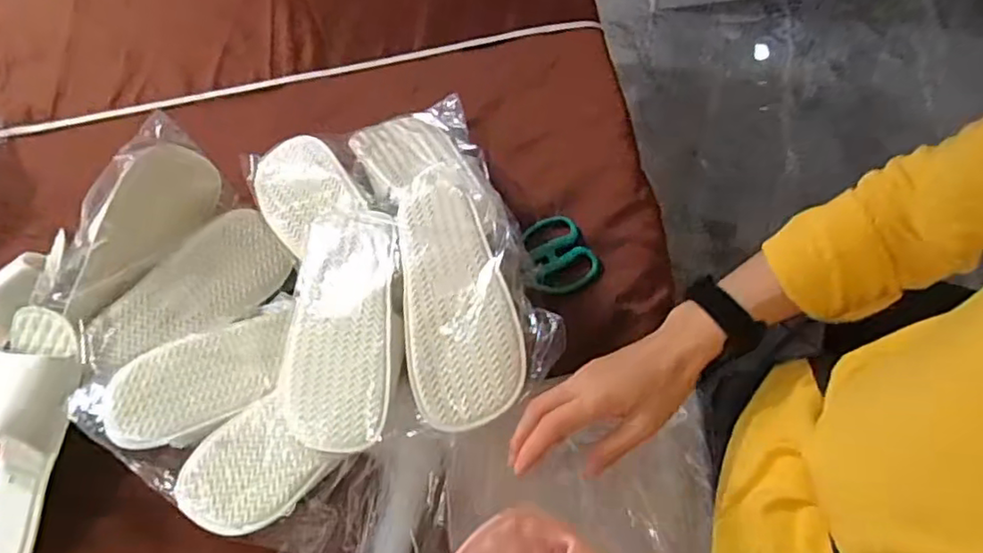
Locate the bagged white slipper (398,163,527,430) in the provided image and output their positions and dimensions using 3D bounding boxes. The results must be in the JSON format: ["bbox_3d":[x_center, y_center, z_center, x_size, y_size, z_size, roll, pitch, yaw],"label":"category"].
[{"bbox_3d":[-0.035,0.006,0.560,0.099,0.029,0.248,-11,64,-2],"label":"bagged white slipper"}]

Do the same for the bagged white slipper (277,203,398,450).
[{"bbox_3d":[-0.136,0.035,0.564,0.108,0.036,0.234,0,64,3],"label":"bagged white slipper"}]

